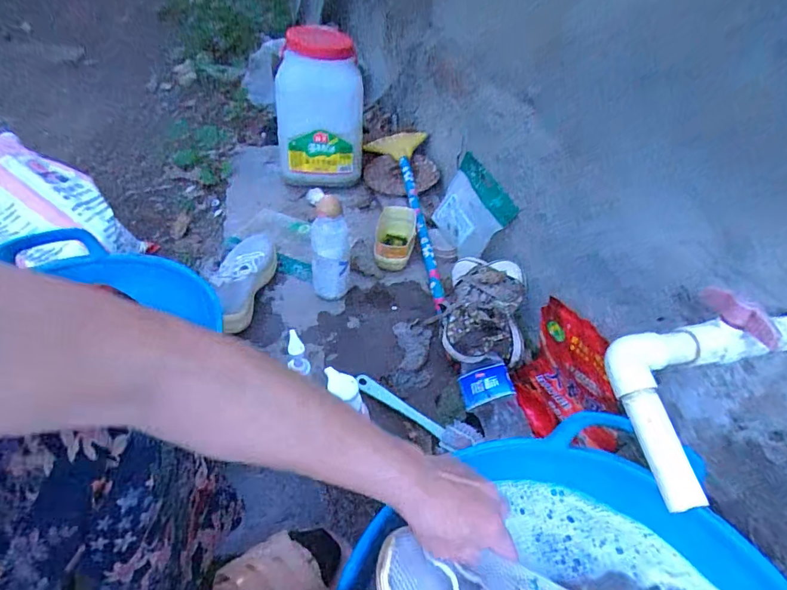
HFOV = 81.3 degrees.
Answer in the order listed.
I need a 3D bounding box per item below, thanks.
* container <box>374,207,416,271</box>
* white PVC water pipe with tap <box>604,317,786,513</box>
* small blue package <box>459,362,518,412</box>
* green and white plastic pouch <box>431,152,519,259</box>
[{"bbox_3d":[0.004,-0.114,0.942,0.073,0.067,0.142,6,42,-2],"label":"container"},{"bbox_3d":[0.248,0.080,0.349,0.154,0.049,0.128,-3,43,-12],"label":"white PVC water pipe with tap"},{"bbox_3d":[0.131,0.130,0.655,0.073,0.012,0.051,-23,58,13],"label":"small blue package"},{"bbox_3d":[0.146,-0.180,0.934,0.036,0.159,0.236,15,31,-28],"label":"green and white plastic pouch"}]

